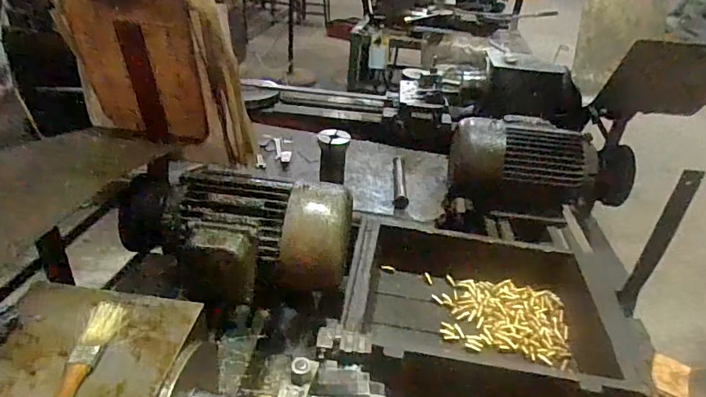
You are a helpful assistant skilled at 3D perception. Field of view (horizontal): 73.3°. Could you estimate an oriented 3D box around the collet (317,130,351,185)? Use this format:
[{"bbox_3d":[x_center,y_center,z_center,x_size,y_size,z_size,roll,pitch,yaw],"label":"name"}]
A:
[{"bbox_3d":[-0.040,-0.083,0.982,0.066,0.093,0.067,0,31,-6],"label":"collet"}]

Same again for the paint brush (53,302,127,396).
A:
[{"bbox_3d":[-0.222,0.142,0.373,0.026,0.013,0.155,2,31,-2],"label":"paint brush"}]

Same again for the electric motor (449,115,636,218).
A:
[{"bbox_3d":[0.382,-0.076,0.992,0.357,0.152,0.185,6,31,4],"label":"electric motor"}]

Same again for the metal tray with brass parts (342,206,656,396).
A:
[{"bbox_3d":[0.203,0.194,0.778,0.422,0.131,0.354,6,31,5],"label":"metal tray with brass parts"}]

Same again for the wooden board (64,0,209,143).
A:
[{"bbox_3d":[-0.346,-0.217,0.776,0.194,0.290,0.023,10,47,-1],"label":"wooden board"}]

